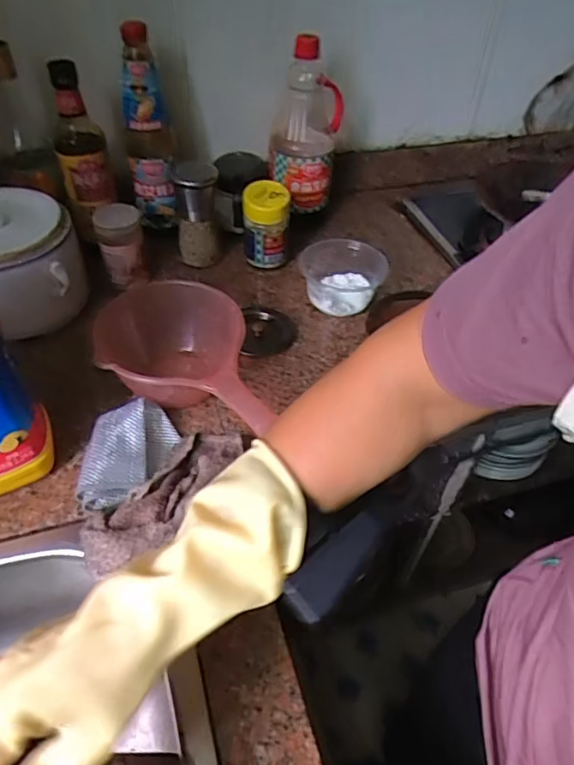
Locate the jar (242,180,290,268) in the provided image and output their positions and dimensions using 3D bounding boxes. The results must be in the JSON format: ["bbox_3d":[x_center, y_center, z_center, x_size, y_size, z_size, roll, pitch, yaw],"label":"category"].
[{"bbox_3d":[-0.030,-0.221,0.759,0.061,0.114,0.052,-2,48,-5],"label":"jar"}]

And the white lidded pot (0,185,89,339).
[{"bbox_3d":[-0.318,-0.151,0.642,0.139,0.107,0.130,36,56,27],"label":"white lidded pot"}]

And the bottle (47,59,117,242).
[{"bbox_3d":[-0.265,-0.292,0.694,0.065,0.213,0.058,-24,53,-23],"label":"bottle"}]

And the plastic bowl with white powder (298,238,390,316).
[{"bbox_3d":[0.078,-0.151,0.741,0.108,0.061,0.114,1,48,-1],"label":"plastic bowl with white powder"}]

